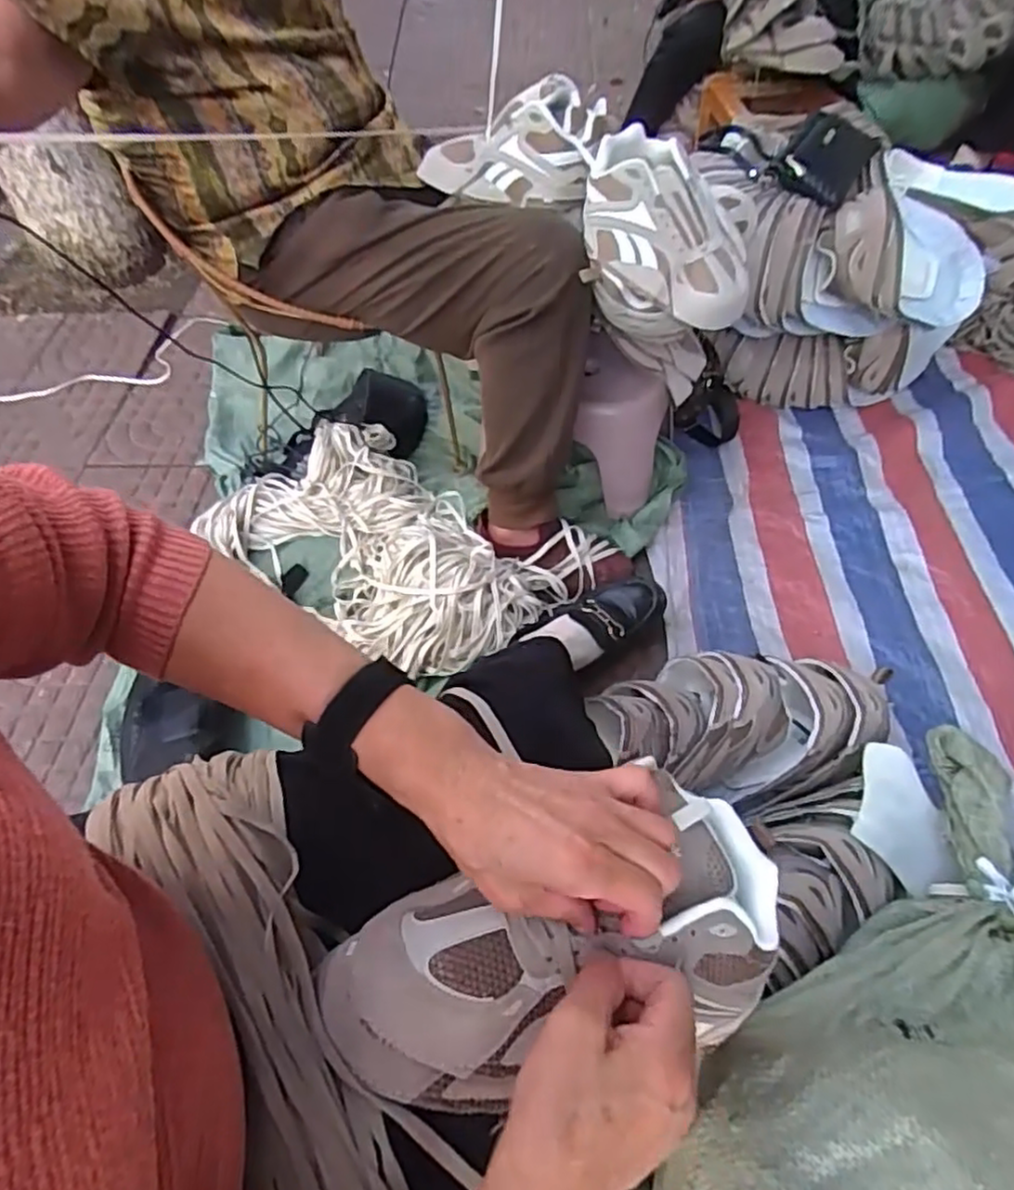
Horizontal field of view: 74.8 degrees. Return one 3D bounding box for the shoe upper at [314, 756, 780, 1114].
[{"bbox_3d":[0.030,0.192,0.371,0.260,0.063,0.124,-11,53,-11],"label":"shoe upper"}]

